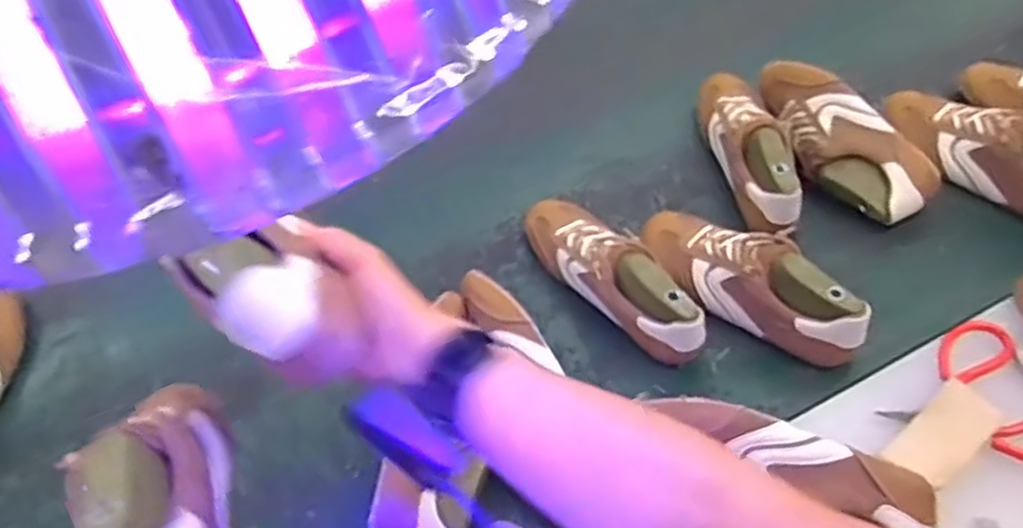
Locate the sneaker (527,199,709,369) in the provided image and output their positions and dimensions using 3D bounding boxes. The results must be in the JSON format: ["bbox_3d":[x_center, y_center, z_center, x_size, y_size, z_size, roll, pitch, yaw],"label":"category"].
[{"bbox_3d":[0.110,0.008,0.792,0.087,0.090,0.264,-35,54,-19],"label":"sneaker"}]

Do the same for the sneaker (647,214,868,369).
[{"bbox_3d":[0.256,0.007,0.760,0.084,0.107,0.256,-40,68,-21],"label":"sneaker"}]

